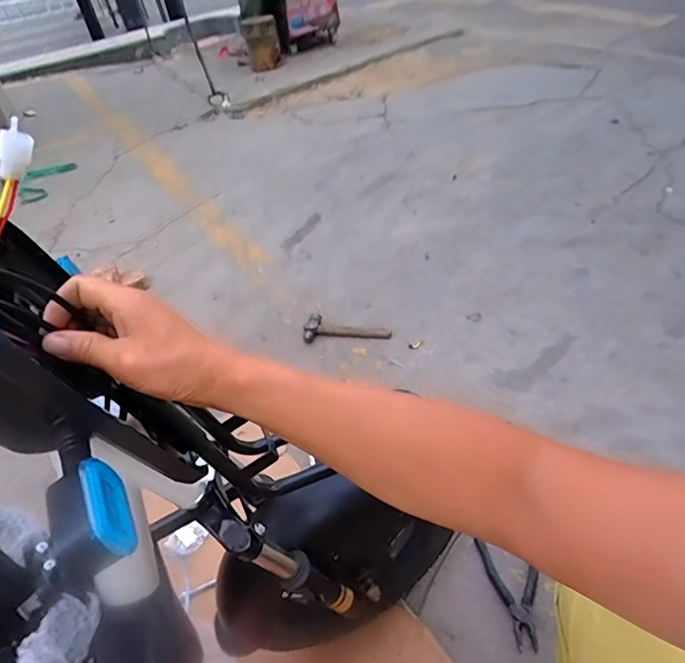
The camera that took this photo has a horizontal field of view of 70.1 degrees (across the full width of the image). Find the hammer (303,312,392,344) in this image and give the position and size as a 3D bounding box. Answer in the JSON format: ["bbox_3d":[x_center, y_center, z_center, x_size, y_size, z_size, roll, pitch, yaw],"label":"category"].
[{"bbox_3d":[0.012,-0.011,1.375,0.242,0.030,0.095,-2,40,6],"label":"hammer"}]

